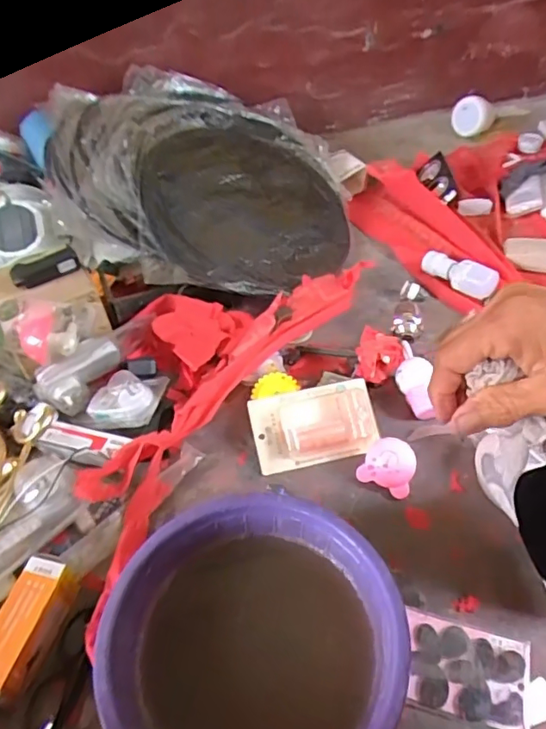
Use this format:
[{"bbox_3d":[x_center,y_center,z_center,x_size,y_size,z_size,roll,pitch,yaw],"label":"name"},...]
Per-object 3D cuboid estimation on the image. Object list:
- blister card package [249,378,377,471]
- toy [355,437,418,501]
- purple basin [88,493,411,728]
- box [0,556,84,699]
[{"bbox_3d":[0.060,0.084,0.778,0.174,0.030,0.106,-12,72,-1],"label":"blister card package"},{"bbox_3d":[0.157,0.136,0.737,0.069,0.051,0.051,22,51,23],"label":"toy"},{"bbox_3d":[-0.020,0.287,0.562,0.281,0.107,0.283,-2,46,2],"label":"purple basin"},{"bbox_3d":[-0.270,0.291,0.599,0.056,0.056,0.150,10,48,13],"label":"box"}]

